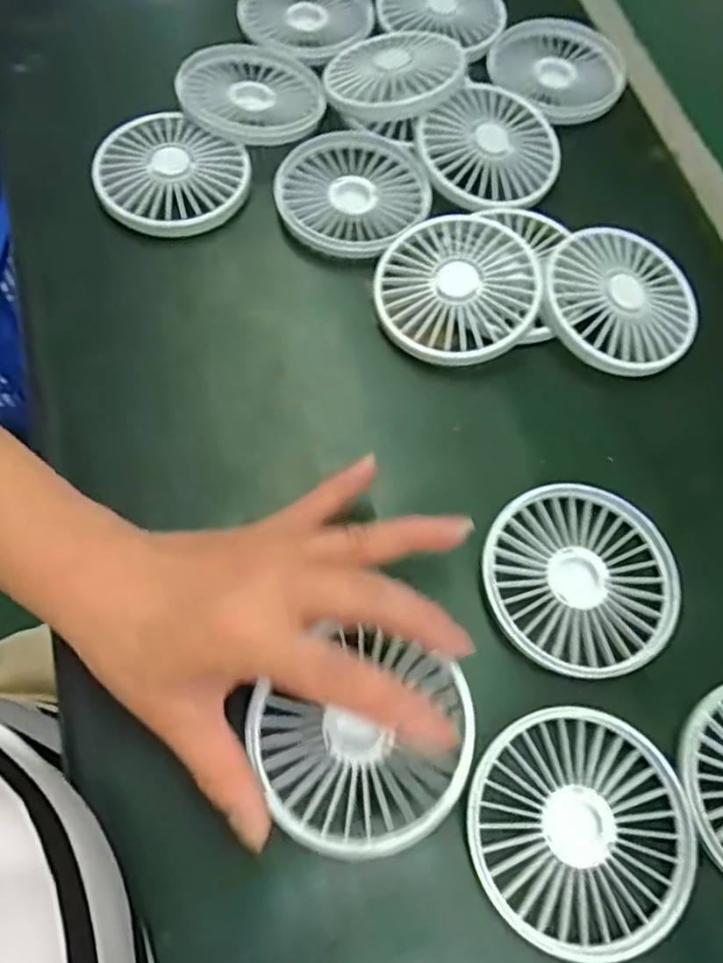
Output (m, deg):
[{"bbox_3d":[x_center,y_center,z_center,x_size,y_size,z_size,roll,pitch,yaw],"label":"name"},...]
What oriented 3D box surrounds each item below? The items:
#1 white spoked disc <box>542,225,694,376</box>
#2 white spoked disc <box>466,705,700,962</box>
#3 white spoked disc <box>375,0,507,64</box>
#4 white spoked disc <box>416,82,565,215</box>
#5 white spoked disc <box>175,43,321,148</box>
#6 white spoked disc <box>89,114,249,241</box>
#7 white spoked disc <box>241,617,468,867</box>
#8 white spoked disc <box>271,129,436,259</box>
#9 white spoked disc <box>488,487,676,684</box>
[{"bbox_3d":[0.143,-0.100,0.370,0.089,0.010,0.087,3,72,-10],"label":"white spoked disc"},{"bbox_3d":[0.088,0.140,0.272,0.086,0.012,0.086,1,67,-2],"label":"white spoked disc"},{"bbox_3d":[0.057,-0.339,0.482,0.089,0.011,0.087,1,67,-2],"label":"white spoked disc"},{"bbox_3d":[0.082,-0.207,0.417,0.091,0.021,0.081,-37,73,-17],"label":"white spoked disc"},{"bbox_3d":[-0.068,-0.247,0.429,0.090,0.015,0.088,1,67,-2],"label":"white spoked disc"},{"bbox_3d":[-0.114,-0.181,0.398,0.081,0.018,0.084,1,67,-2],"label":"white spoked disc"},{"bbox_3d":[0.000,0.100,0.265,0.085,0.021,0.079,1,67,-2],"label":"white spoked disc"},{"bbox_3d":[-0.004,-0.177,0.406,0.089,0.013,0.096,1,67,-2],"label":"white spoked disc"},{"bbox_3d":[0.102,0.044,0.312,0.086,0.010,0.088,1,67,-2],"label":"white spoked disc"}]

